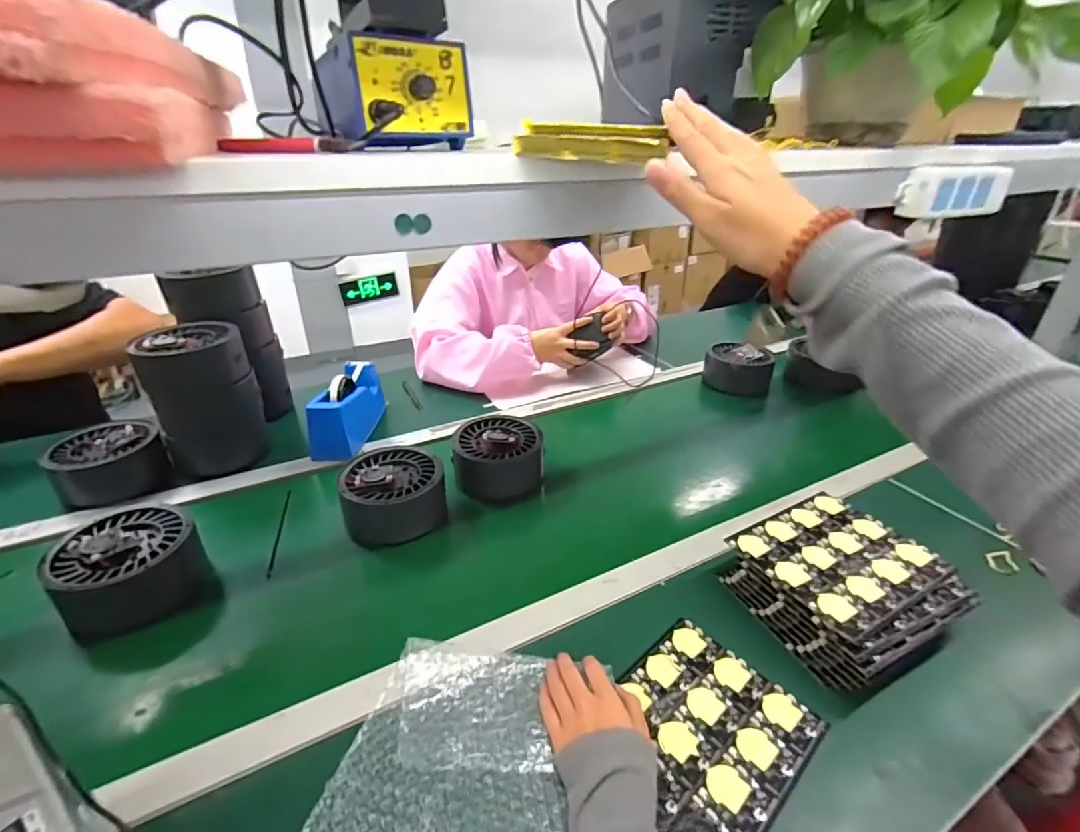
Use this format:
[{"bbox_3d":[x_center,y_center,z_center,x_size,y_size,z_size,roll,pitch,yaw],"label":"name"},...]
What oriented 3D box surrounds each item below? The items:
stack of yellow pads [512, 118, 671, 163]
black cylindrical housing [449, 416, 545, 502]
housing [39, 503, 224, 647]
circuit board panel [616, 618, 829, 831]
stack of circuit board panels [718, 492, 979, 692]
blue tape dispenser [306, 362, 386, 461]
[{"bbox_3d":[0.035,-0.191,0.356,0.103,0.022,0.026,8,29,15],"label":"stack of yellow pads"},{"bbox_3d":[-0.063,0.061,0.793,0.135,0.069,0.139,0,28,0],"label":"black cylindrical housing"},{"bbox_3d":[-0.470,0.179,0.593,0.120,0.092,0.138,25,37,38],"label":"housing"},{"bbox_3d":[0.143,0.284,0.461,0.179,0.008,0.157,-23,36,-36],"label":"circuit board panel"},{"bbox_3d":[0.333,0.189,0.570,0.188,0.069,0.180,-15,32,-25],"label":"stack of circuit board panels"},{"bbox_3d":[-0.337,-0.018,0.902,0.065,0.101,0.210,0,28,1],"label":"blue tape dispenser"}]

